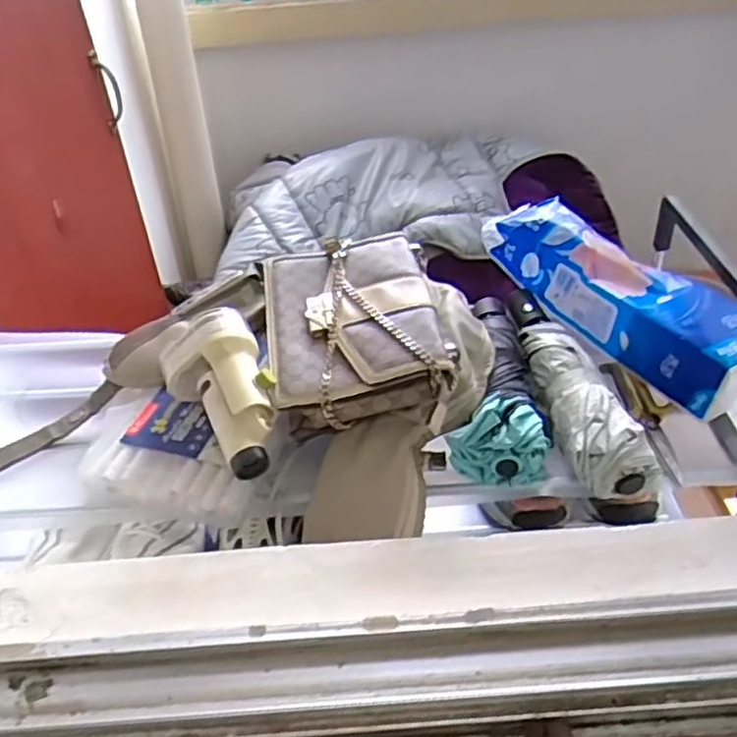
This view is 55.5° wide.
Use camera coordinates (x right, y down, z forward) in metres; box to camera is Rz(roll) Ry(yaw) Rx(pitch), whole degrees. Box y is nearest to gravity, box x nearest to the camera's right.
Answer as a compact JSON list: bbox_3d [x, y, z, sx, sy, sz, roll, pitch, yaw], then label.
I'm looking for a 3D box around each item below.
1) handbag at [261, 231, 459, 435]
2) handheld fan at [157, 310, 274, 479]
[{"bbox_3d":[-0.013,-0.036,0.669,0.163,0.065,0.237,-5,40,-2],"label":"handbag"},{"bbox_3d":[-0.126,0.025,0.635,0.085,0.071,0.164,-22,61,-20],"label":"handheld fan"}]

